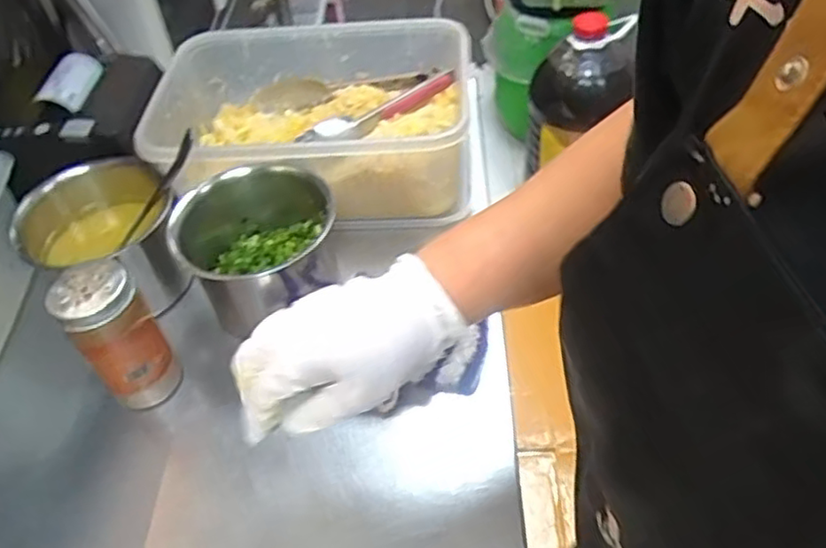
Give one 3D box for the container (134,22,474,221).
[{"bbox_3d":[-0.099,-0.159,0.691,0.317,0.113,0.236,2,49,8],"label":"container"}]

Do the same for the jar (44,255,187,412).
[{"bbox_3d":[-0.228,0.053,0.527,0.055,0.134,0.062,32,59,31],"label":"jar"}]

